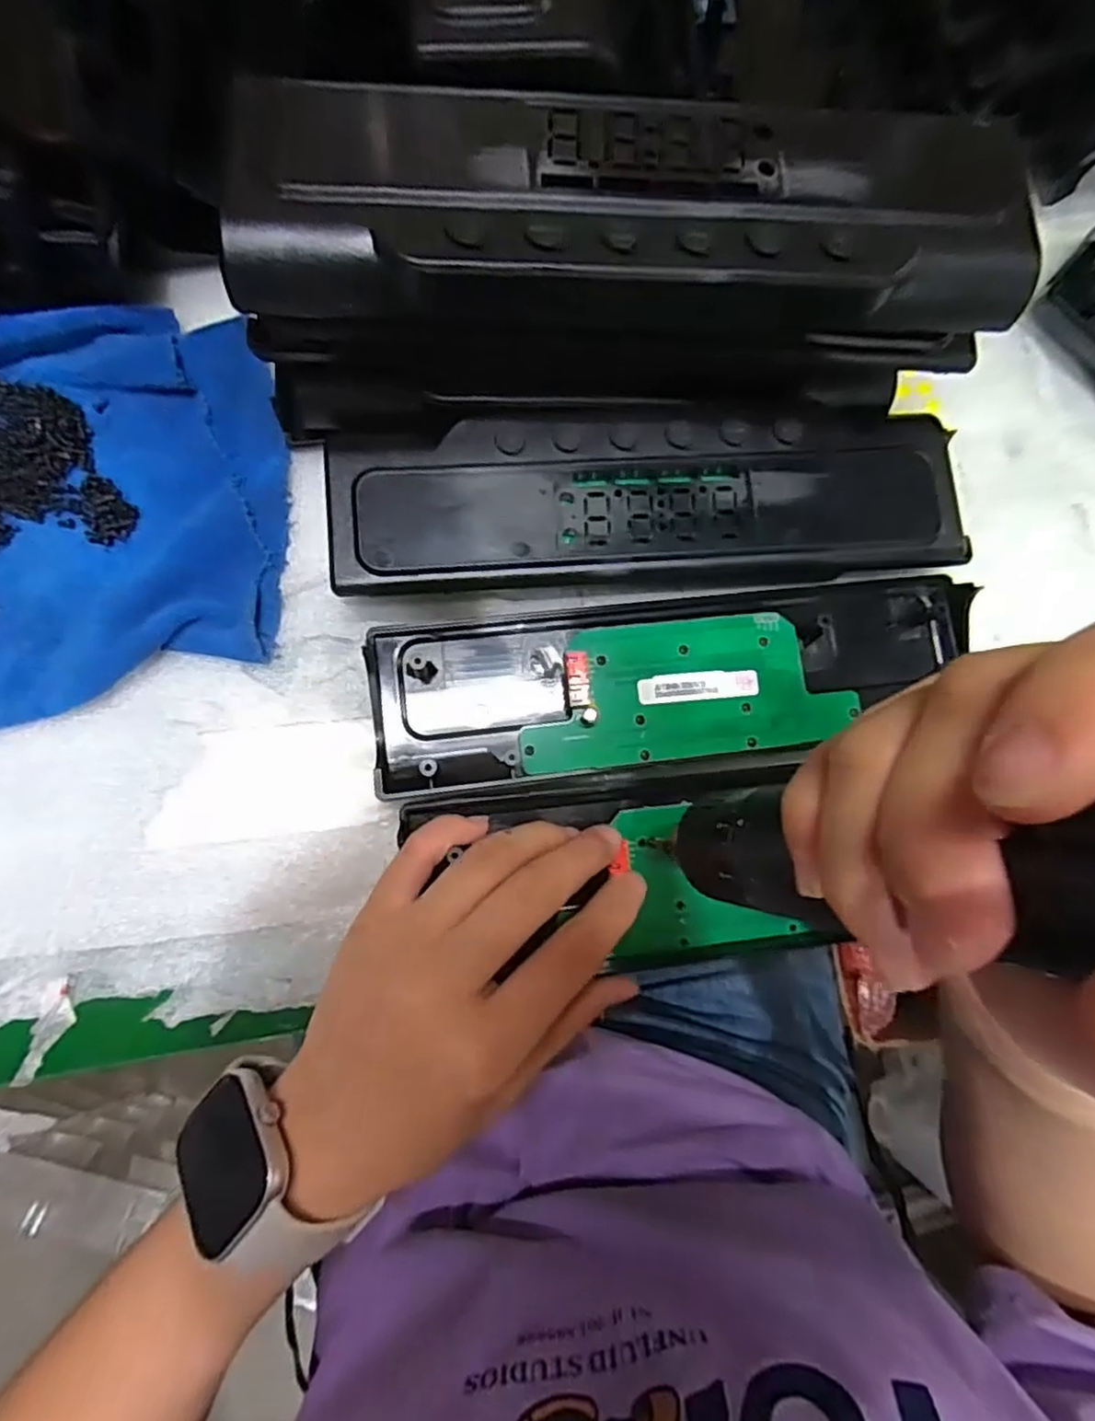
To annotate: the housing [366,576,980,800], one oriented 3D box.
[{"bbox_3d":[0.050,-0.011,0.267,0.231,0.023,0.067,-6,86,-7],"label":"housing"}]

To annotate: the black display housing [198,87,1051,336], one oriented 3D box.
[{"bbox_3d":[0.030,-0.144,0.212,0.239,0.036,0.071,-2,83,-6],"label":"black display housing"}]

